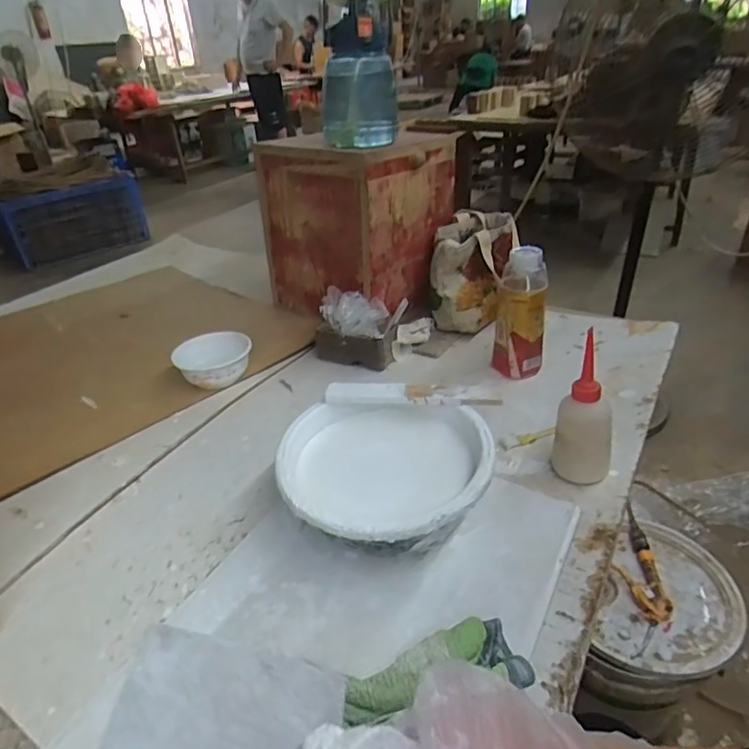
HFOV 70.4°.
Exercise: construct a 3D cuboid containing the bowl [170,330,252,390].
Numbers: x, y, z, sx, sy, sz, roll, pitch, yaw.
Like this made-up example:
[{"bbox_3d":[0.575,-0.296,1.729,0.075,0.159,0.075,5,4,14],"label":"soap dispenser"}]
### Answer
[{"bbox_3d":[-0.245,-0.016,0.821,0.112,0.059,0.112,-3,34,2],"label":"bowl"}]

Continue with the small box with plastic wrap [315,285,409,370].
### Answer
[{"bbox_3d":[-0.025,-0.082,0.858,0.136,0.103,0.080,9,36,19],"label":"small box with plastic wrap"}]

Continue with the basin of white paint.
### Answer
[{"bbox_3d":[0.013,0.112,0.560,0.218,0.084,0.199,-1,34,5],"label":"basin of white paint"}]

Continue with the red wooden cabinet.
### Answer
[{"bbox_3d":[-0.028,-0.274,0.970,0.260,0.287,0.240,21,41,32],"label":"red wooden cabinet"}]

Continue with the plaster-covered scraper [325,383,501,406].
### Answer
[{"bbox_3d":[0.042,0.024,0.613,0.195,0.013,0.034,2,34,9],"label":"plaster-covered scraper"}]

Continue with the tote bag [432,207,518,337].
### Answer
[{"bbox_3d":[0.181,-0.192,0.958,0.133,0.149,0.203,7,36,16],"label":"tote bag"}]

